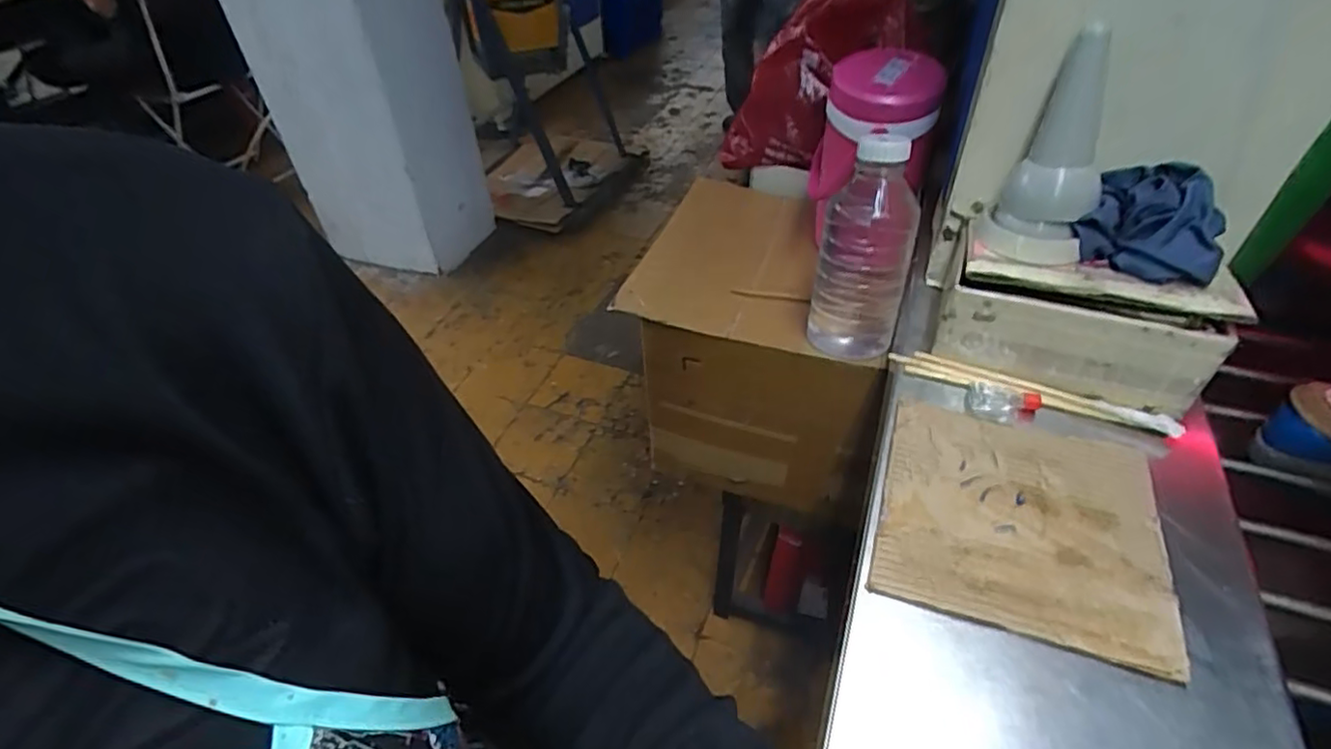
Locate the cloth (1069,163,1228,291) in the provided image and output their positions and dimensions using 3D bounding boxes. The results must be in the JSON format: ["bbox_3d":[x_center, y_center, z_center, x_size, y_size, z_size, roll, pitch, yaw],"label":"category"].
[{"bbox_3d":[0.375,-0.118,0.494,0.096,0.052,0.086,28,49,26],"label":"cloth"}]

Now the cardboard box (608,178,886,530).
[{"bbox_3d":[0.124,-0.027,0.913,0.314,0.288,0.307,11,44,11],"label":"cardboard box"}]

